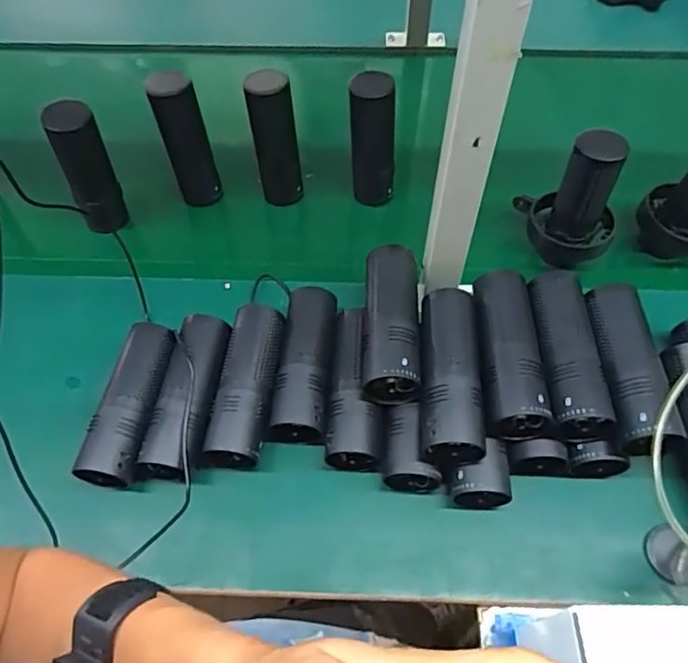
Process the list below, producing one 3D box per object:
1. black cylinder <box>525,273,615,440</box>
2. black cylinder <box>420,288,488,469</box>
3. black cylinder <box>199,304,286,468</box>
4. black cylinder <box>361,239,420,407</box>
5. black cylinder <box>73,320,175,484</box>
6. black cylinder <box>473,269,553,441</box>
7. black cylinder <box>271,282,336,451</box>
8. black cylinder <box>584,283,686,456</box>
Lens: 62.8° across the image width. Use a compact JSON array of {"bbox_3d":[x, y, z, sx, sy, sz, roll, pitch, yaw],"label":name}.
[{"bbox_3d":[0.209,0.018,0.539,0.062,0.049,0.166,-1,58,0],"label":"black cylinder"},{"bbox_3d":[0.098,0.040,0.524,0.058,0.051,0.154,2,58,2],"label":"black cylinder"},{"bbox_3d":[-0.098,0.054,0.569,0.061,0.060,0.163,8,58,6],"label":"black cylinder"},{"bbox_3d":[0.046,-0.010,0.559,0.053,0.055,0.153,1,58,1],"label":"black cylinder"},{"bbox_3d":[-0.207,0.073,0.567,0.055,0.064,0.162,7,58,5],"label":"black cylinder"},{"bbox_3d":[0.153,0.017,0.540,0.051,0.048,0.158,0,58,0],"label":"black cylinder"},{"bbox_3d":[-0.041,0.035,0.595,0.056,0.057,0.167,3,58,2],"label":"black cylinder"},{"bbox_3d":[0.261,0.030,0.526,0.053,0.050,0.170,2,58,2],"label":"black cylinder"}]

